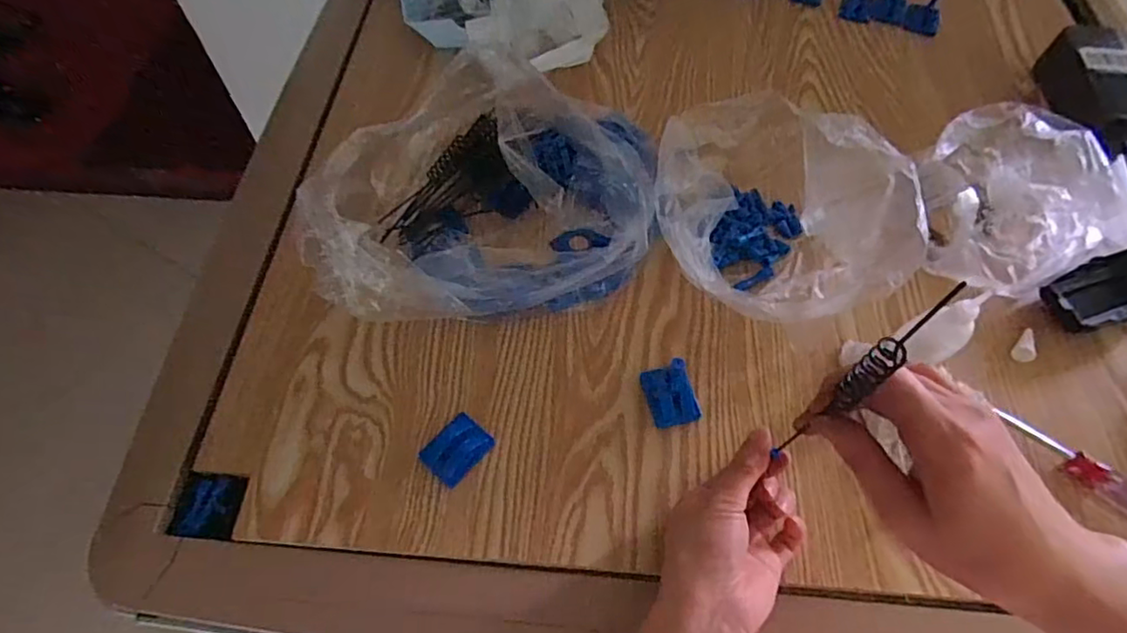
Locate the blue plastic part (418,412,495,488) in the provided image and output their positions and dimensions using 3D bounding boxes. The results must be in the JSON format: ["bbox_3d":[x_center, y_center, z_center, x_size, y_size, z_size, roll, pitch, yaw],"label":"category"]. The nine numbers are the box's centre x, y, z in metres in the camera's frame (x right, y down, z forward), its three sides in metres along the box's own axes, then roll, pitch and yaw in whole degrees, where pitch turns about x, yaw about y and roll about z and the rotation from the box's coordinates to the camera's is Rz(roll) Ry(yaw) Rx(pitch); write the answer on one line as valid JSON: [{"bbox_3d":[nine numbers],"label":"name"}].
[{"bbox_3d":[-0.074,0.092,0.412,0.035,0.005,0.044,38,66,19],"label":"blue plastic part"}]

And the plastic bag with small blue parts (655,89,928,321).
[{"bbox_3d":[0.159,-0.078,0.459,0.163,0.110,0.173,-35,67,-19],"label":"plastic bag with small blue parts"}]

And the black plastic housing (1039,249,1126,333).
[{"bbox_3d":[0.438,-0.020,0.476,0.113,0.022,0.052,-21,63,-13],"label":"black plastic housing"}]

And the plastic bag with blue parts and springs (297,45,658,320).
[{"bbox_3d":[-0.058,-0.095,0.470,0.265,0.099,0.201,-15,61,-10],"label":"plastic bag with blue parts and springs"}]

